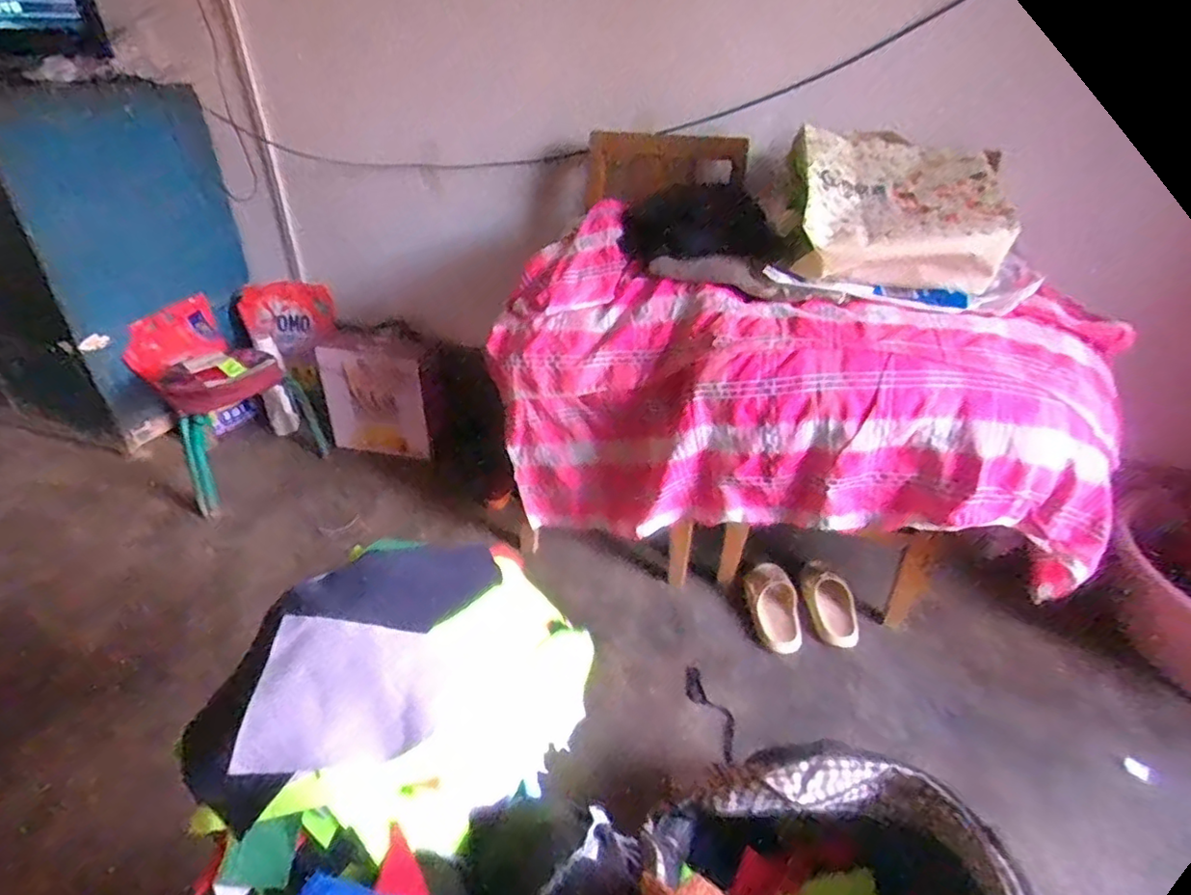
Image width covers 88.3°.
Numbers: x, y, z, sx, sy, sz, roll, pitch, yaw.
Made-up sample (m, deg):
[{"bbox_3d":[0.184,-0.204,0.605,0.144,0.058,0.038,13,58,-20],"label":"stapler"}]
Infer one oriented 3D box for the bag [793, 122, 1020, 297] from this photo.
[{"bbox_3d":[0.518,-0.409,1.054,0.346,0.211,0.211,11,33,13],"label":"bag"}]

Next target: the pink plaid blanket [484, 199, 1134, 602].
[{"bbox_3d":[0.322,-0.047,1.133,1.042,0.471,0.318,15,34,18],"label":"pink plaid blanket"}]

